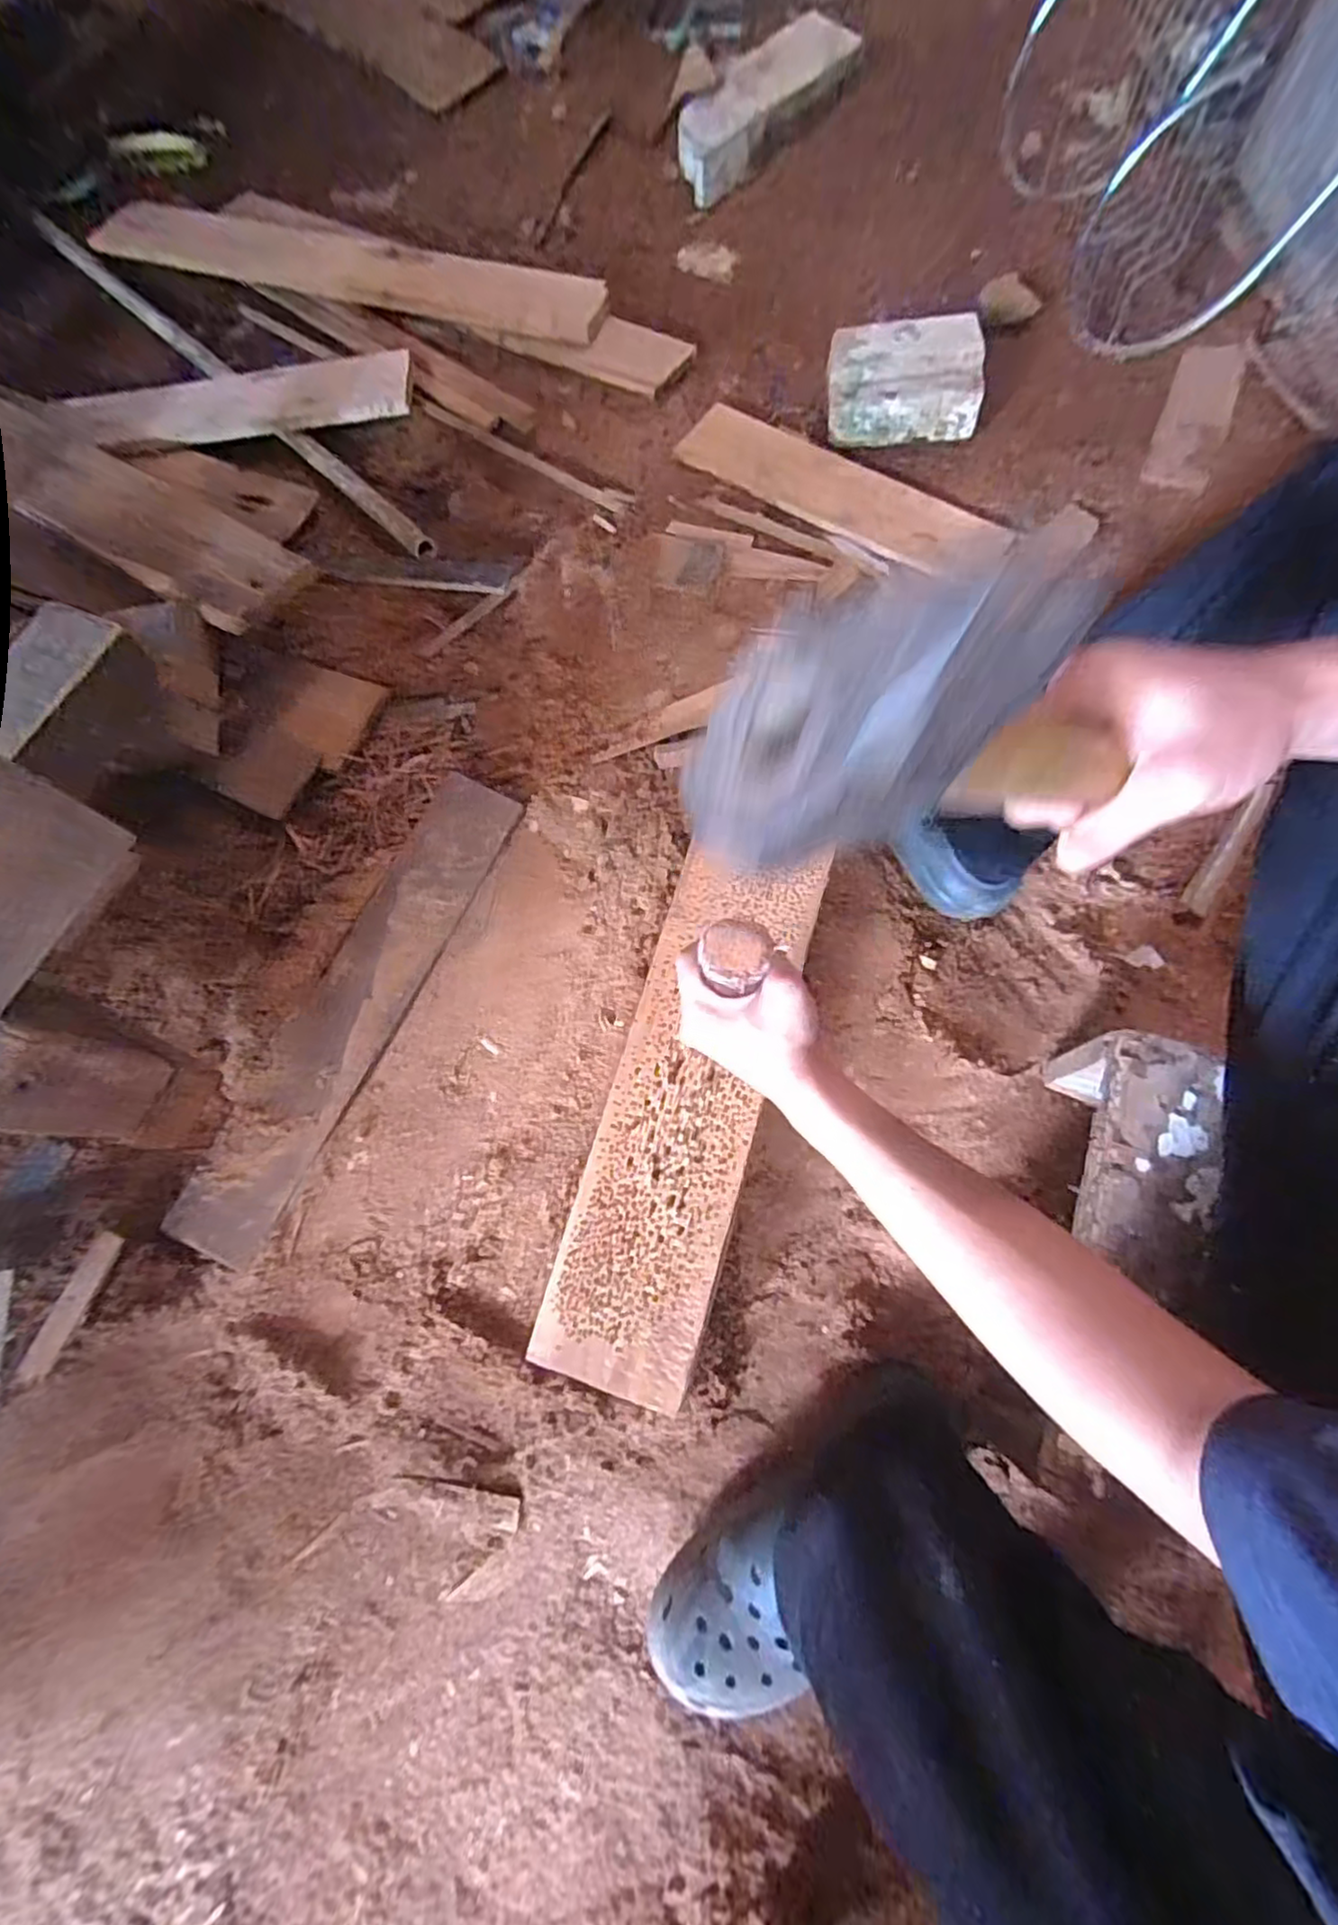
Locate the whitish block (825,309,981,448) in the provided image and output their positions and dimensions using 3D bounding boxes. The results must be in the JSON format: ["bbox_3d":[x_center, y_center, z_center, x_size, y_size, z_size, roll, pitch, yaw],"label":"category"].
[{"bbox_3d":[0.274,-0.680,0.814,0.172,0.071,0.120,4,71,5],"label":"whitish block"}]

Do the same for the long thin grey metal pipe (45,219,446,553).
[{"bbox_3d":[-0.610,-0.805,0.917,0.032,0.020,0.956,-43,74,-11],"label":"long thin grey metal pipe"}]

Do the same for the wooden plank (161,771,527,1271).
[{"bbox_3d":[-0.280,0.031,0.638,0.083,0.029,0.472,22,75,9],"label":"wooden plank"}]

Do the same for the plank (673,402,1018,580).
[{"bbox_3d":[0.195,-0.554,0.810,0.403,0.015,0.106,34,76,13],"label":"plank"}]

